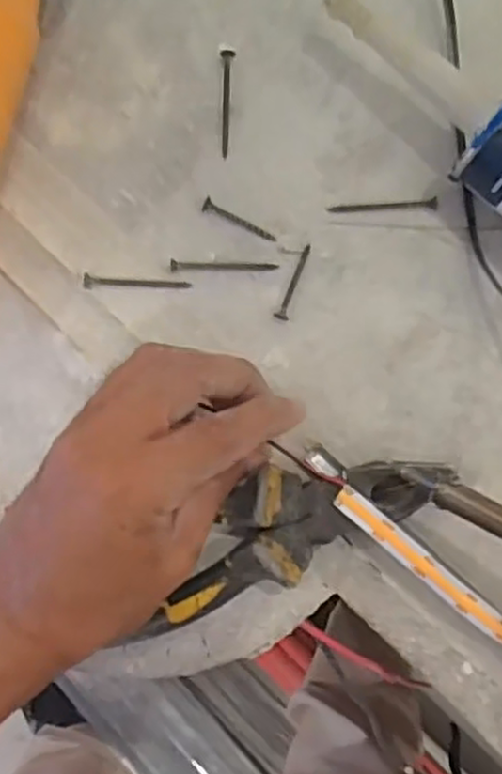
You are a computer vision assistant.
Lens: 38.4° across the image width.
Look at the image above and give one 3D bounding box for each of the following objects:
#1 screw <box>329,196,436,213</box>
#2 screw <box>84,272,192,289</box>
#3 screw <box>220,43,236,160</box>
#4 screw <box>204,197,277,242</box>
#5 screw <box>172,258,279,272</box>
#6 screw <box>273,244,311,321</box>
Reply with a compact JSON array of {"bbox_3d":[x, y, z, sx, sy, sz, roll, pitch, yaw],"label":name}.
[{"bbox_3d":[0.059,-0.081,0.323,0.048,0.004,0.004,-3,87,2],"label":"screw"},{"bbox_3d":[-0.052,-0.047,0.324,0.048,0.004,0.006,2,87,2],"label":"screw"},{"bbox_3d":[-0.011,-0.131,0.328,0.007,0.004,0.052,1,87,2],"label":"screw"},{"bbox_3d":[-0.005,-0.075,0.324,0.036,0.004,0.006,27,88,3],"label":"screw"},{"bbox_3d":[-0.012,-0.054,0.323,0.047,0.004,0.005,2,87,2],"label":"screw"},{"bbox_3d":[0.020,-0.047,0.322,0.006,0.004,0.036,24,88,3],"label":"screw"}]

